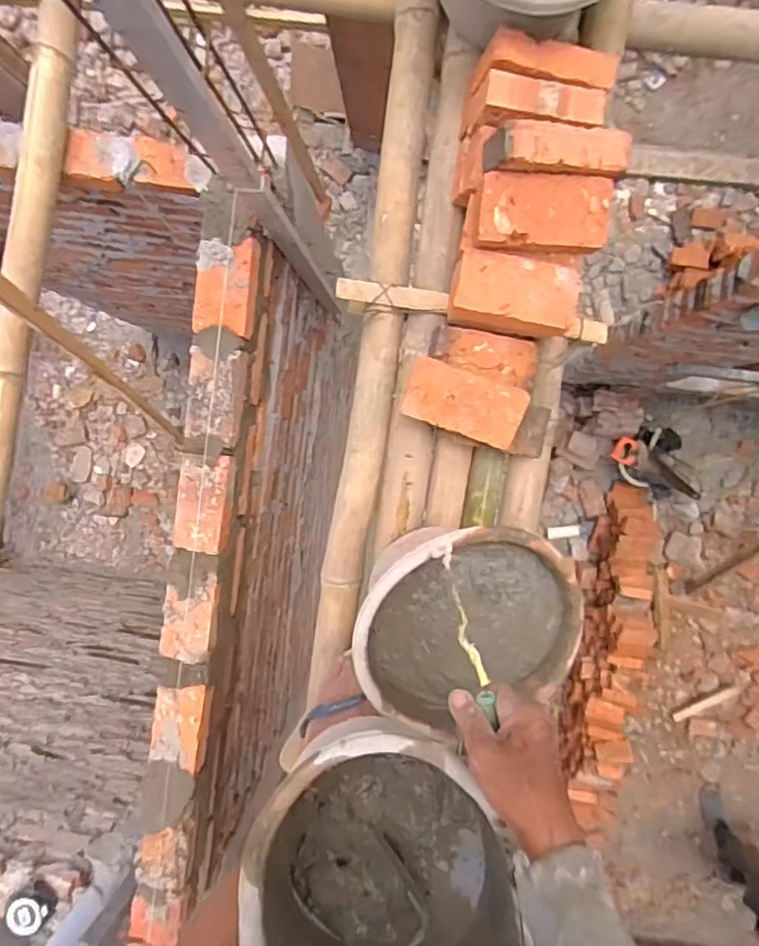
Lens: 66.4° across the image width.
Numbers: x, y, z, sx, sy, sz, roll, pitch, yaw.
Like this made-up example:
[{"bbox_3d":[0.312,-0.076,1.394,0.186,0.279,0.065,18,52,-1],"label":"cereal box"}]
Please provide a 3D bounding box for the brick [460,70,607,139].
[{"bbox_3d":[0.196,-0.466,0.756,0.174,0.100,0.058,8,93,3],"label":"brick"}]

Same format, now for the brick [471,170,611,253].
[{"bbox_3d":[0.198,-0.319,0.722,0.156,0.052,0.086,3,106,-3],"label":"brick"}]

